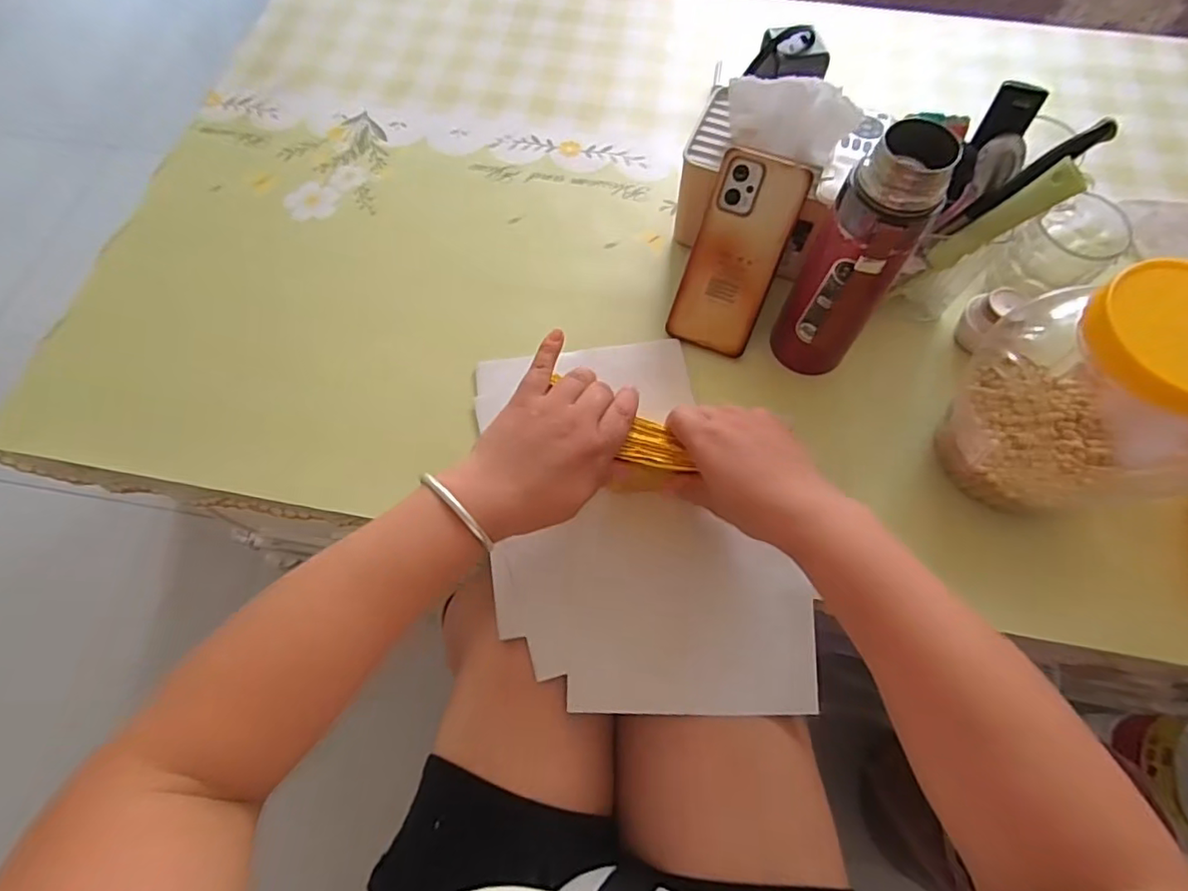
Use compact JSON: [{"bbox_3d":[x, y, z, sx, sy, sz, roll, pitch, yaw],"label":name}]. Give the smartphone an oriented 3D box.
[{"bbox_3d":[0.124,-0.164,0.516,0.076,0.164,0.007,22,23,9],"label":"smartphone"}]

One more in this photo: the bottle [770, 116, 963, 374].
[{"bbox_3d":[0.191,-0.124,0.447,0.066,0.217,0.061,32,70,13],"label":"bottle"}]

